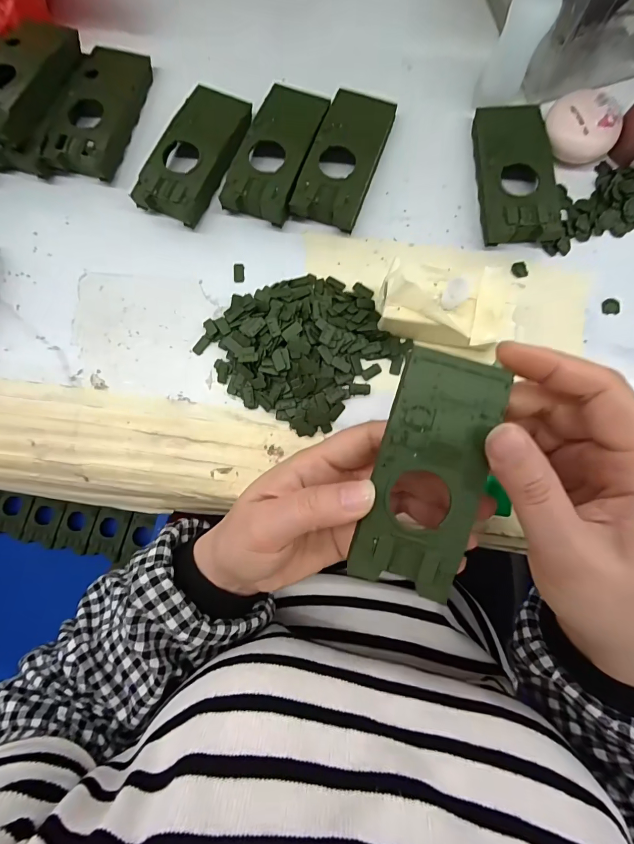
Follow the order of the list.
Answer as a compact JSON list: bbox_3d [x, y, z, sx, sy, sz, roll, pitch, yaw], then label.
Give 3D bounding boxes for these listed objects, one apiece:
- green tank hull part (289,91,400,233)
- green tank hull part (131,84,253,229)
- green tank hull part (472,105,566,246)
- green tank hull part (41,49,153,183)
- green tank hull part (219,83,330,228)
[{"bbox_3d":[0.020,-0.188,0.270,0.045,0.022,0.104,19,83,5],"label":"green tank hull part"},{"bbox_3d":[-0.086,-0.194,0.274,0.053,0.021,0.105,22,84,5],"label":"green tank hull part"},{"bbox_3d":[0.139,-0.174,0.264,0.050,0.020,0.108,-2,82,2],"label":"green tank hull part"},{"bbox_3d":[-0.161,-0.231,0.280,0.052,0.021,0.101,14,83,4],"label":"green tank hull part"},{"bbox_3d":[-0.028,-0.194,0.272,0.046,0.021,0.105,19,83,5],"label":"green tank hull part"}]

